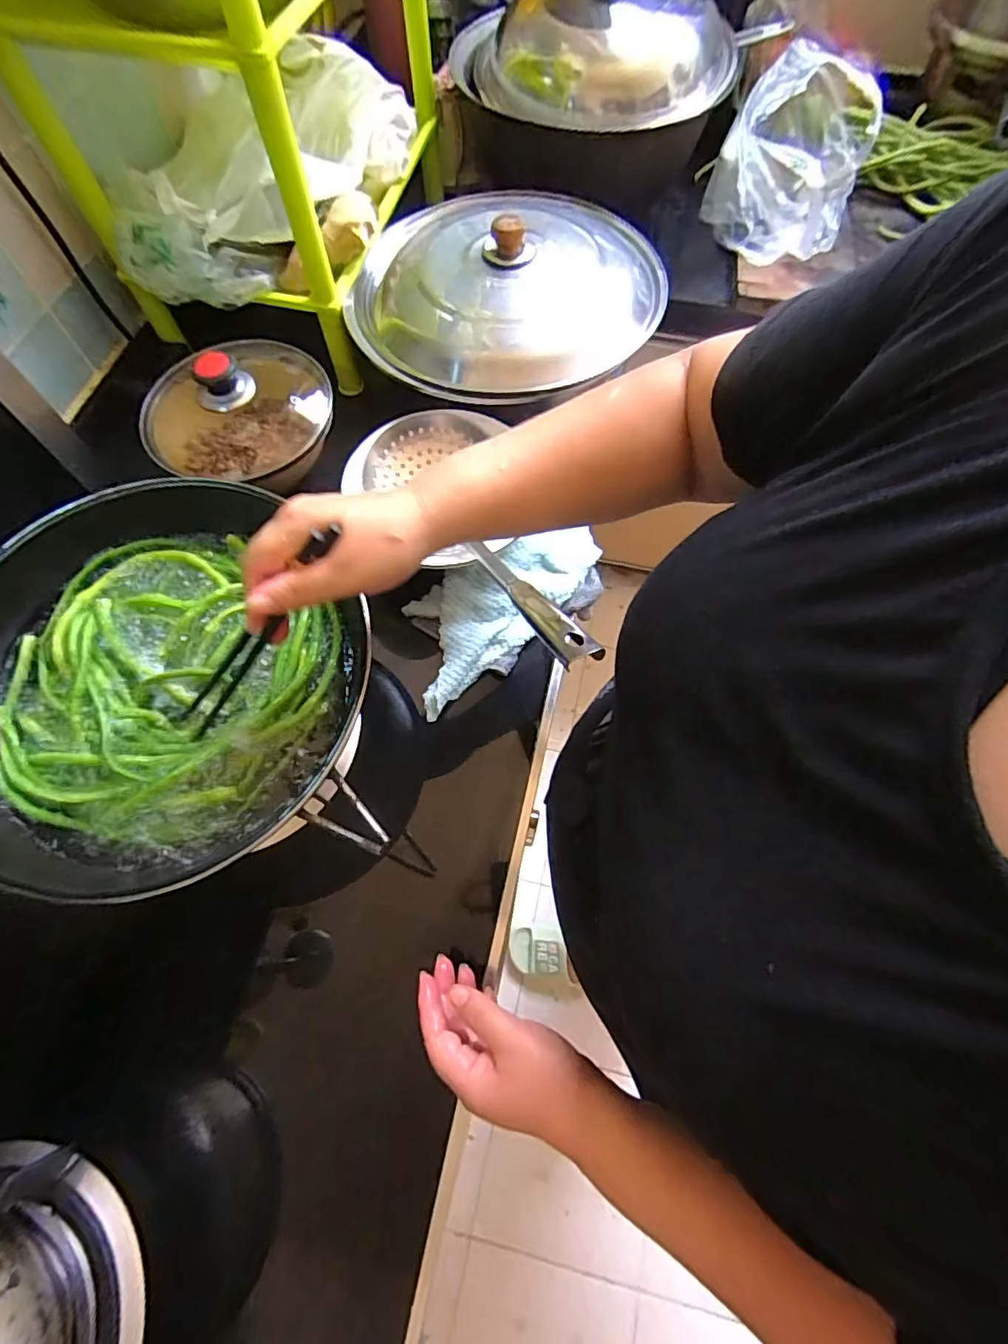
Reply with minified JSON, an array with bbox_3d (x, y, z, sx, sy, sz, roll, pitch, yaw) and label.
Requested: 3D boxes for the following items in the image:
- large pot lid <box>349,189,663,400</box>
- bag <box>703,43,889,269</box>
[{"bbox_3d":[0.004,-0.425,0.603,0.316,0.058,0.325,0,67,0],"label":"large pot lid"},{"bbox_3d":[0.386,-0.690,0.731,0.168,0.132,0.283,23,69,9],"label":"bag"}]

